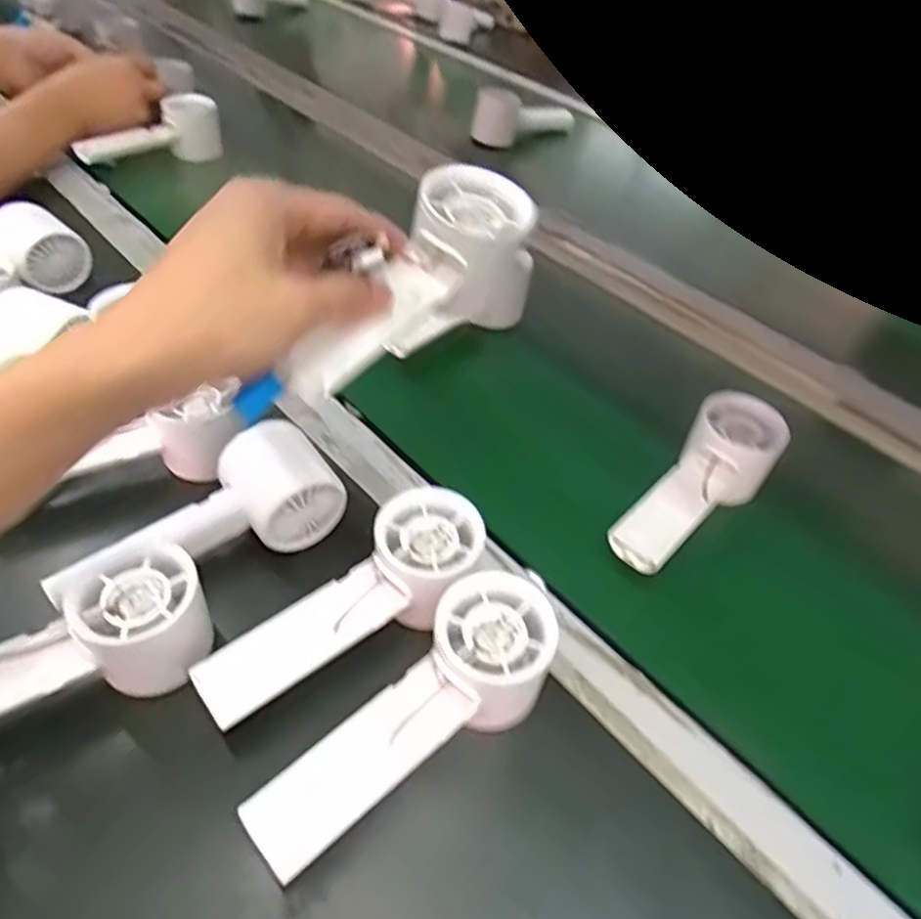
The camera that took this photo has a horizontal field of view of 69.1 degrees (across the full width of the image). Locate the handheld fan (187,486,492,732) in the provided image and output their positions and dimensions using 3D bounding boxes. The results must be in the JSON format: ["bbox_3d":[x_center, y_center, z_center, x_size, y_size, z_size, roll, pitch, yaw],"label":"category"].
[{"bbox_3d":[-0.052,0.081,0.346,0.056,0.055,0.158,37,52,26],"label":"handheld fan"}]

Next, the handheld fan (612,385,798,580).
[{"bbox_3d":[0.158,0.023,0.442,0.058,0.062,0.154,31,50,22],"label":"handheld fan"}]

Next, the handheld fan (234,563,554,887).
[{"bbox_3d":[-0.018,0.123,0.307,0.056,0.052,0.157,35,51,24],"label":"handheld fan"}]

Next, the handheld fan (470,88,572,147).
[{"bbox_3d":[0.088,-0.475,0.915,0.160,0.062,0.051,-32,57,-32],"label":"handheld fan"}]

